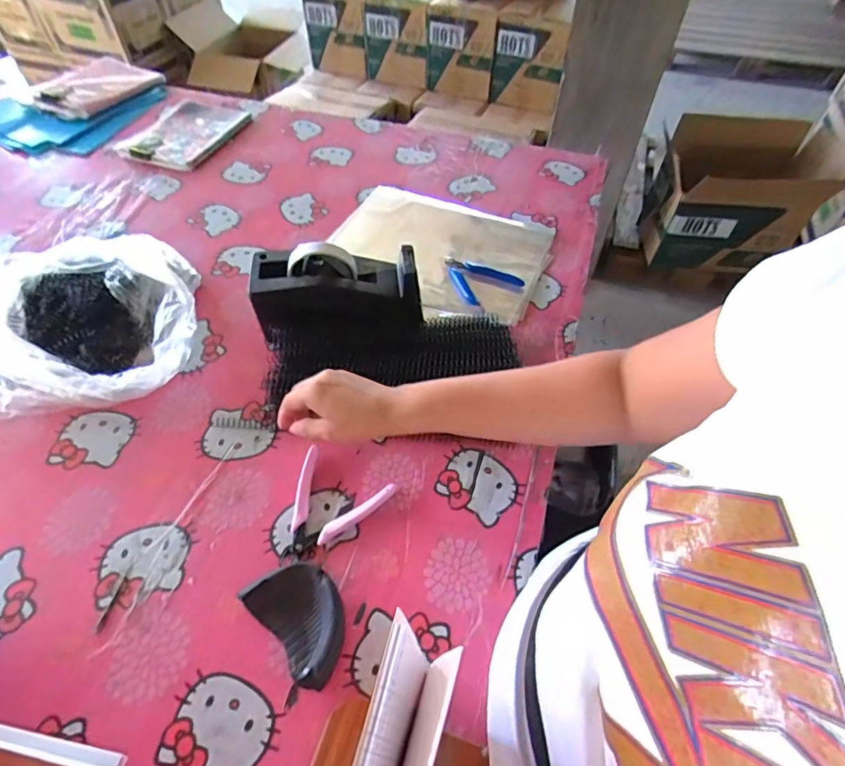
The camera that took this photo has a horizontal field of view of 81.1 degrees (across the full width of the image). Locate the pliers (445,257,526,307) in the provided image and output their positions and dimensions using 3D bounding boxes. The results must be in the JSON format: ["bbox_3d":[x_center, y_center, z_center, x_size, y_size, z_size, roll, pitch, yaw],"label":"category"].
[{"bbox_3d":[0.083,-0.157,0.715,0.085,0.010,0.098,-25,58,-18],"label":"pliers"}]

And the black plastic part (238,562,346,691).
[{"bbox_3d":[-0.102,0.204,0.432,0.066,0.027,0.098,-36,62,-24],"label":"black plastic part"}]

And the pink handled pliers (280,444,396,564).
[{"bbox_3d":[-0.101,0.130,0.499,0.100,0.010,0.112,24,57,16],"label":"pink handled pliers"}]

